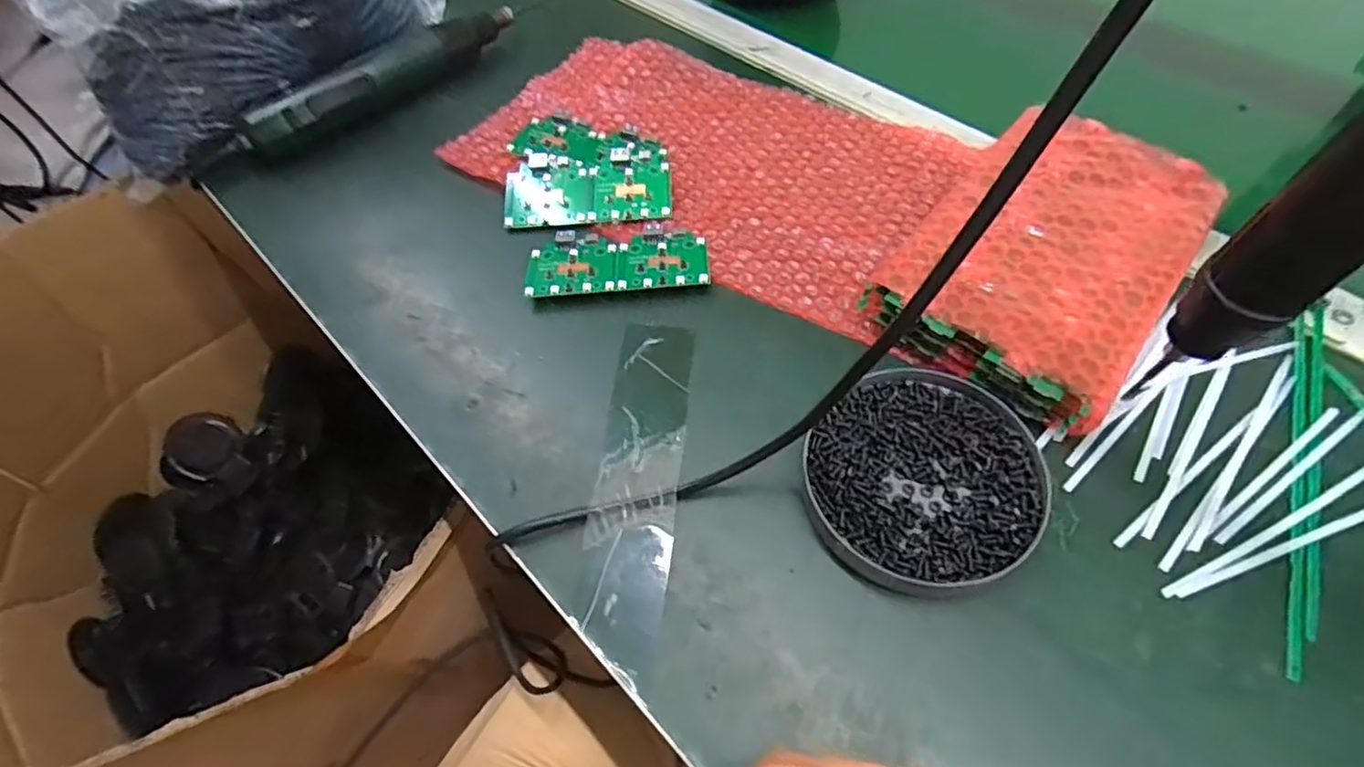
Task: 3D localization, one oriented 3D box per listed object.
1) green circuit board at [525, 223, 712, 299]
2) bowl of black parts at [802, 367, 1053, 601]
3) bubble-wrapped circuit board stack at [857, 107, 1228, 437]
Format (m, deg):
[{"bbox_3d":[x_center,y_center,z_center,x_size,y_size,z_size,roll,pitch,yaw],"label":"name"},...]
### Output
[{"bbox_3d":[-0.042,-0.081,0.421,0.115,0.008,0.059,-5,57,0],"label":"green circuit board"},{"bbox_3d":[0.119,0.044,0.321,0.107,0.019,0.119,17,60,14],"label":"bowl of black parts"},{"bbox_3d":[0.216,-0.079,0.381,0.131,0.040,0.204,34,65,22],"label":"bubble-wrapped circuit board stack"}]

